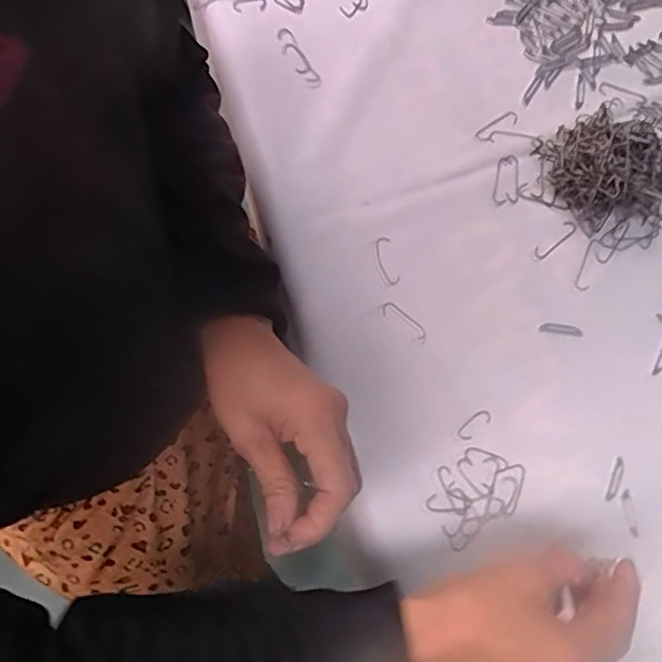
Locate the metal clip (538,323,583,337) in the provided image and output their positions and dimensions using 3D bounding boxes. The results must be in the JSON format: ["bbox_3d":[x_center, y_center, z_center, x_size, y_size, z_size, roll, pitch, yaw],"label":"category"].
[{"bbox_3d":[0.183,-0.001,0.473,0.034,0.004,0.009,8,79,3],"label":"metal clip"}]

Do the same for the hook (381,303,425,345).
[{"bbox_3d":[0.059,-0.008,0.477,0.043,0.004,0.012,37,82,8],"label":"hook"}]

